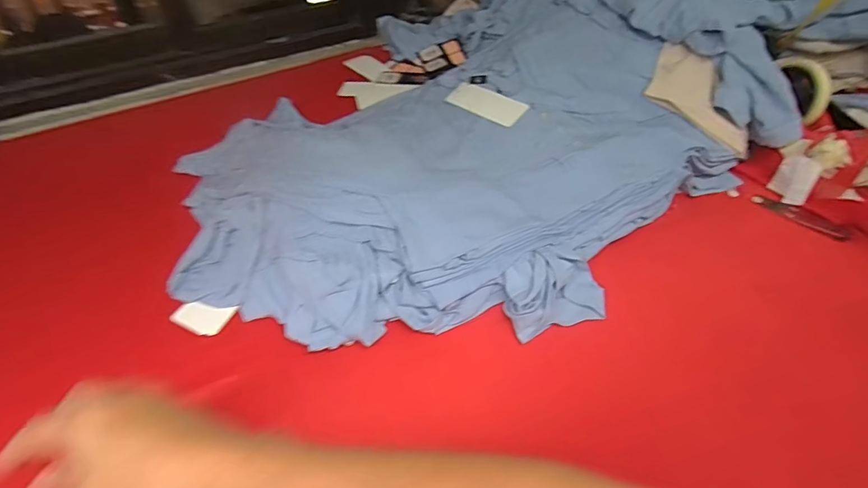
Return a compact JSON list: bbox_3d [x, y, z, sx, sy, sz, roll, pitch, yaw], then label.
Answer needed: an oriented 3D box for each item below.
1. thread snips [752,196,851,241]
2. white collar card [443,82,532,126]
[{"bbox_3d":[0.455,-0.035,0.548,0.022,0.012,0.104,-28,52,-23],"label":"thread snips"},{"bbox_3d":[0.074,-0.201,0.627,0.124,0.004,0.050,35,68,32],"label":"white collar card"}]

